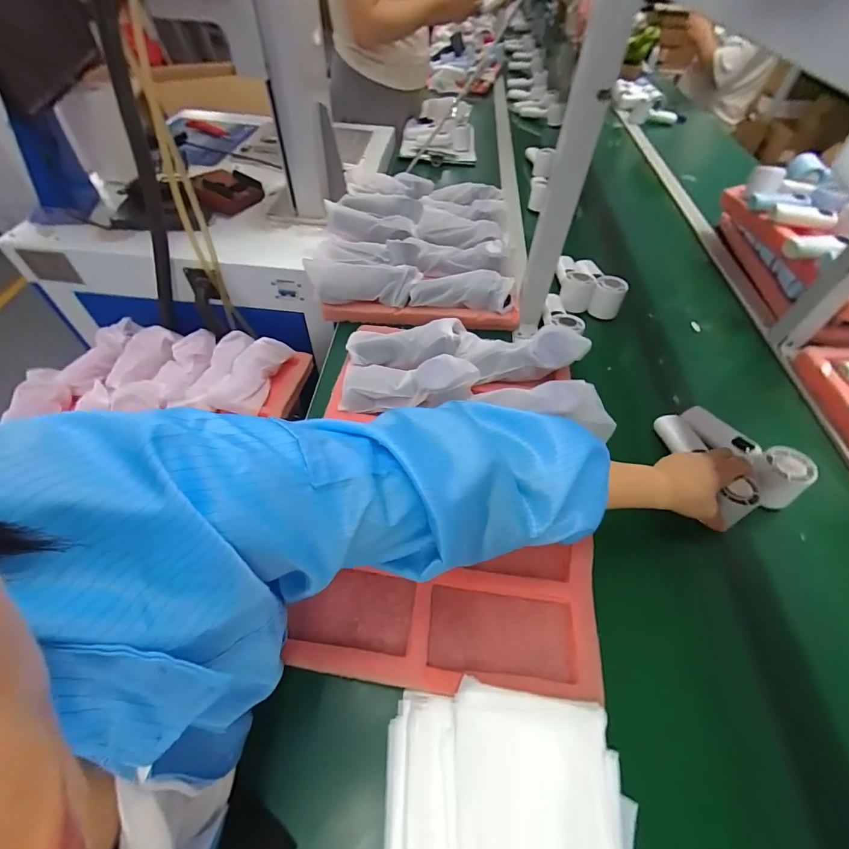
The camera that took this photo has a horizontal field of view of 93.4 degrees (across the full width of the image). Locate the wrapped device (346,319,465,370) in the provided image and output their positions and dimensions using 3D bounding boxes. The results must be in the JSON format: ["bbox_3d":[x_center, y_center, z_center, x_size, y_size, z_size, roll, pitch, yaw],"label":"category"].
[{"bbox_3d":[-0.029,-0.119,0.594,0.170,0.039,0.069,-5,54,-6],"label":"wrapped device"}]

